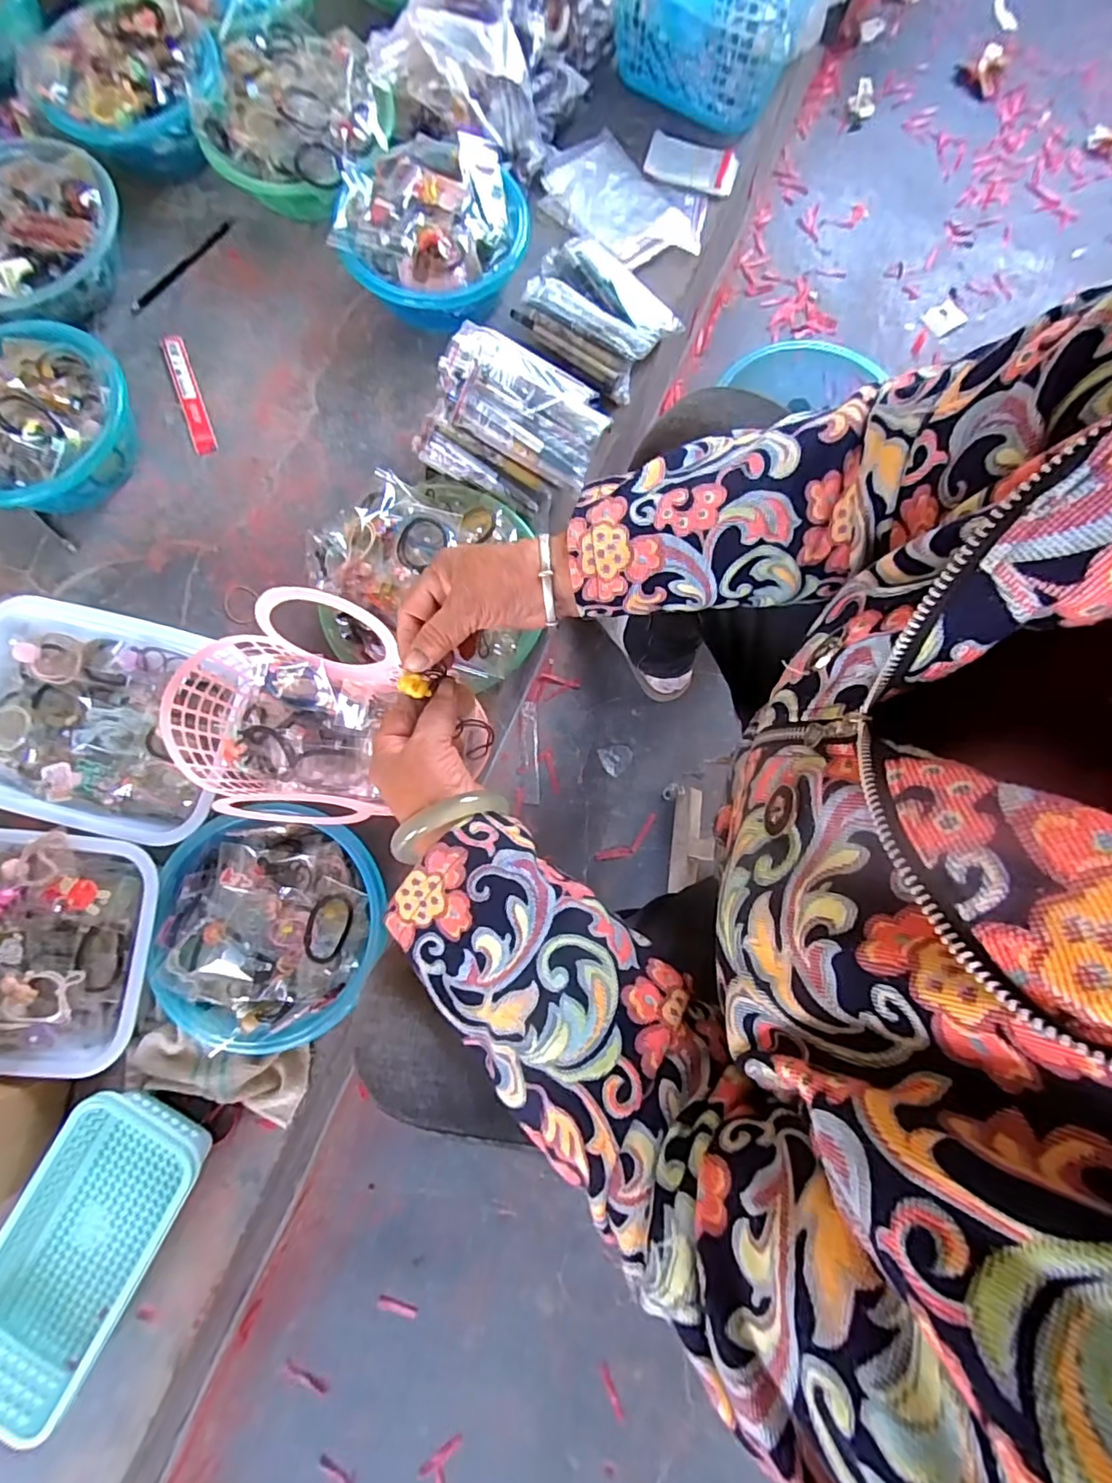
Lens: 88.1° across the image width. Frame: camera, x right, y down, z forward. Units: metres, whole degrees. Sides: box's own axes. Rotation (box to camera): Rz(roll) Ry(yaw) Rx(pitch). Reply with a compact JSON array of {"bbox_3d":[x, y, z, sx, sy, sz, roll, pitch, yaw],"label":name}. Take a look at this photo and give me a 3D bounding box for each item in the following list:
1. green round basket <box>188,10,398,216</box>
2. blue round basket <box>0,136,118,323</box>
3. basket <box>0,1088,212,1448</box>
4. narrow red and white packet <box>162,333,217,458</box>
[{"bbox_3d":[-0.323,-0.791,0.739,0.225,0.092,0.240,0,80,-2],"label":"green round basket"},{"bbox_3d":[-0.656,-0.629,0.715,0.210,0.083,0.241,10,80,1],"label":"blue round basket"},{"bbox_3d":[-0.440,0.461,0.531,0.139,0.055,0.253,28,81,4],"label":"basket"},{"bbox_3d":[-0.460,-0.437,0.720,0.028,0.008,0.174,-20,81,-4],"label":"narrow red and white packet"}]

